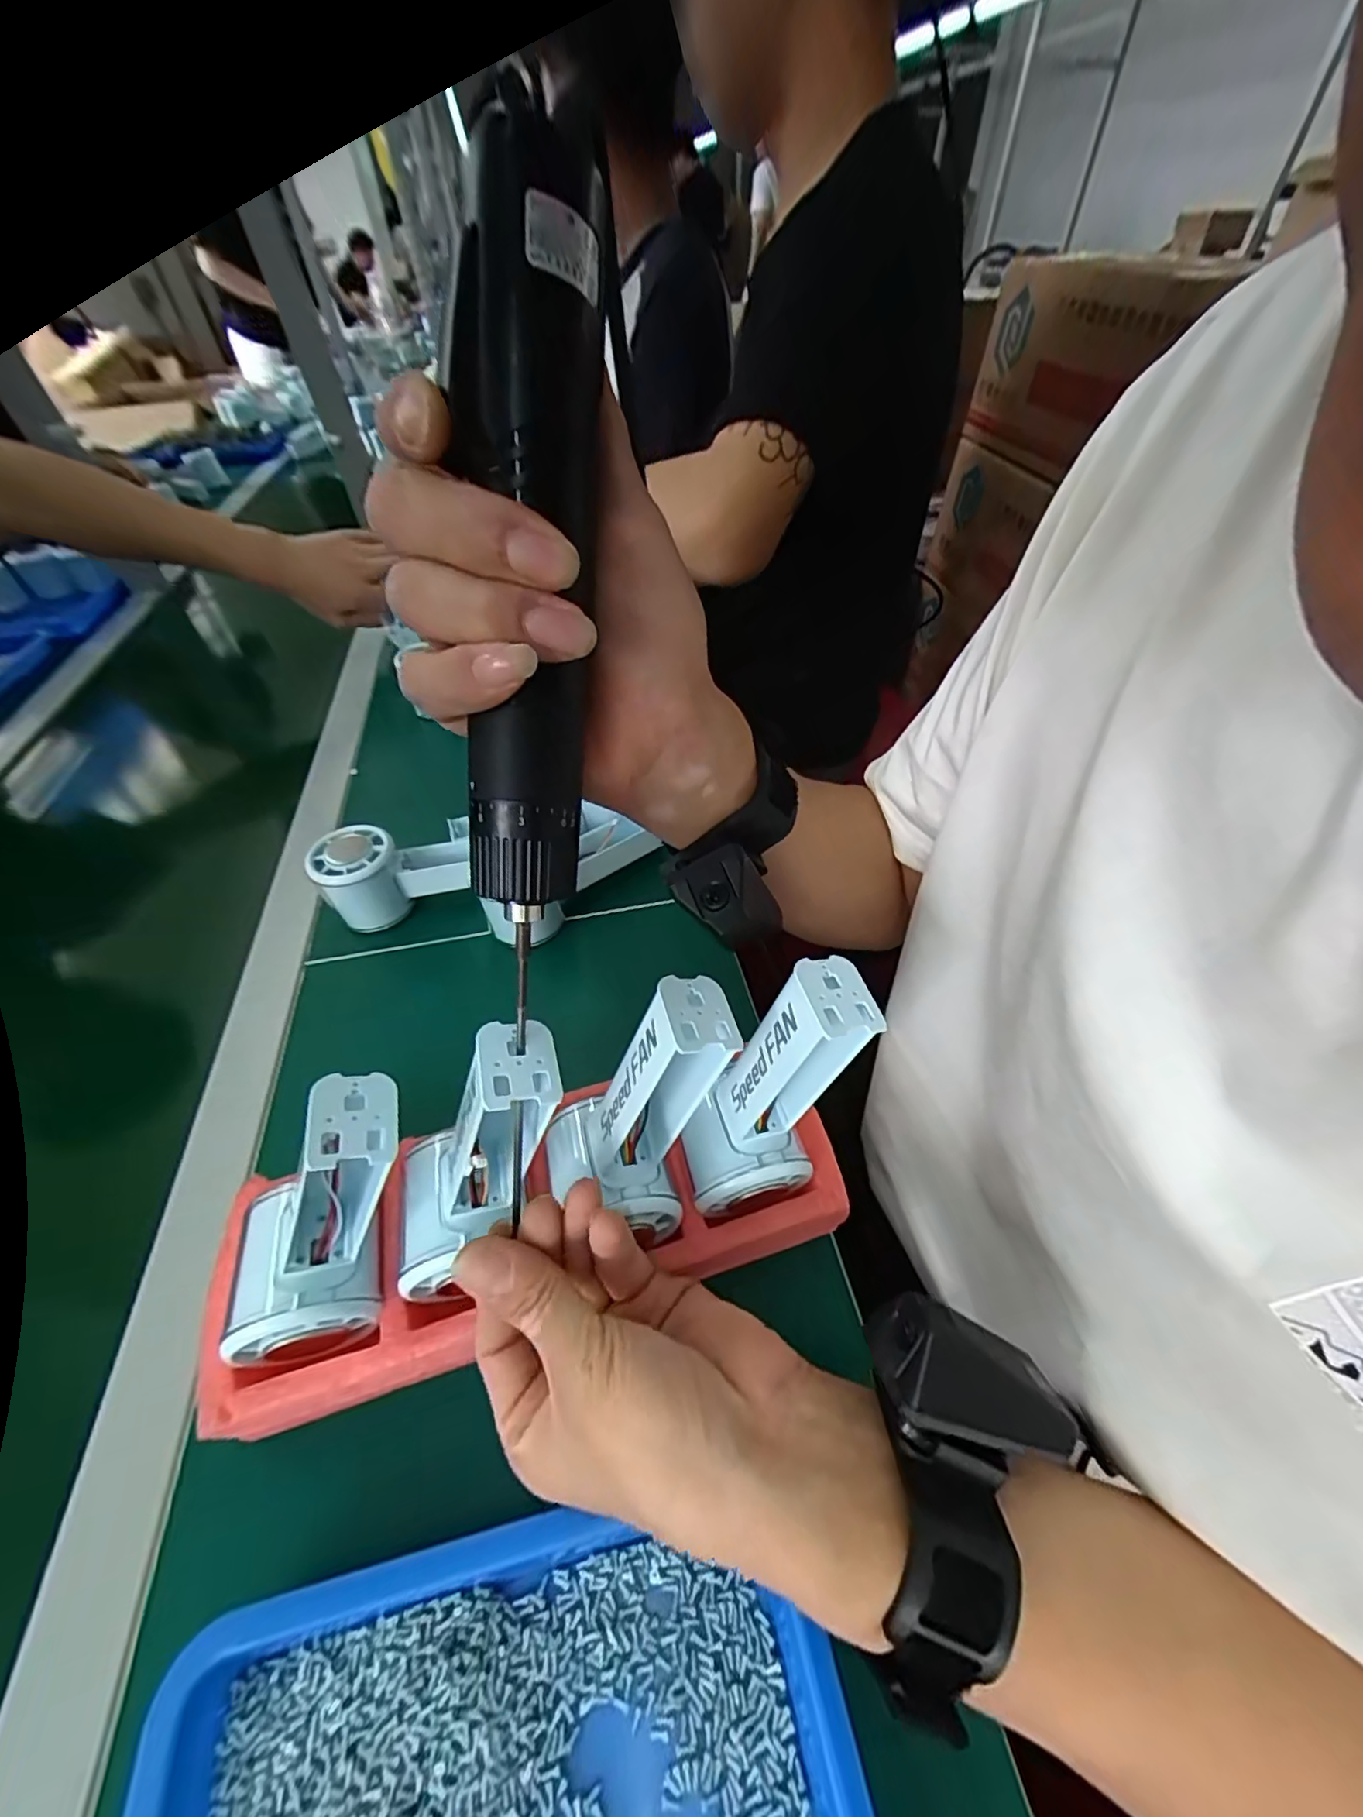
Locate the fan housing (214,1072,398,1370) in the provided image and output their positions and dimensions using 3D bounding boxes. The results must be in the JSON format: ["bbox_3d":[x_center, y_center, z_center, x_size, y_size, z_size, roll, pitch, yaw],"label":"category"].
[{"bbox_3d":[-0.133,0.109,0.230,0.049,0.116,0.055,6,38,-37],"label":"fan housing"}]

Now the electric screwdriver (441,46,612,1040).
[{"bbox_3d":[-0.043,-0.083,0.169,0.032,0.227,0.044,5,14,7],"label":"electric screwdriver"}]

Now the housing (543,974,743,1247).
[{"bbox_3d":[-0.015,0.088,0.249,0.048,0.136,0.056,1,43,-29],"label":"housing"}]

